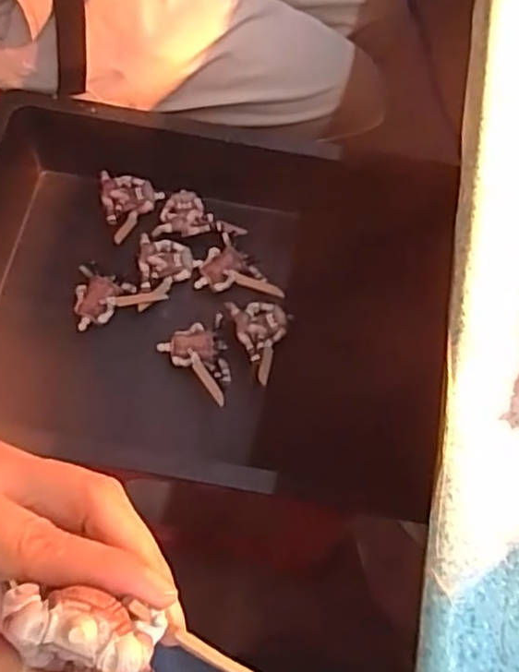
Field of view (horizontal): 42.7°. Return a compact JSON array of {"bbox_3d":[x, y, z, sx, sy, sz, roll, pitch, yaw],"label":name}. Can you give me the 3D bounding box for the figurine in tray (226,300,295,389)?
[{"bbox_3d":[0.009,-0.002,0.581,0.052,0.016,0.079,-18,70,-11],"label":"figurine in tray"}]

